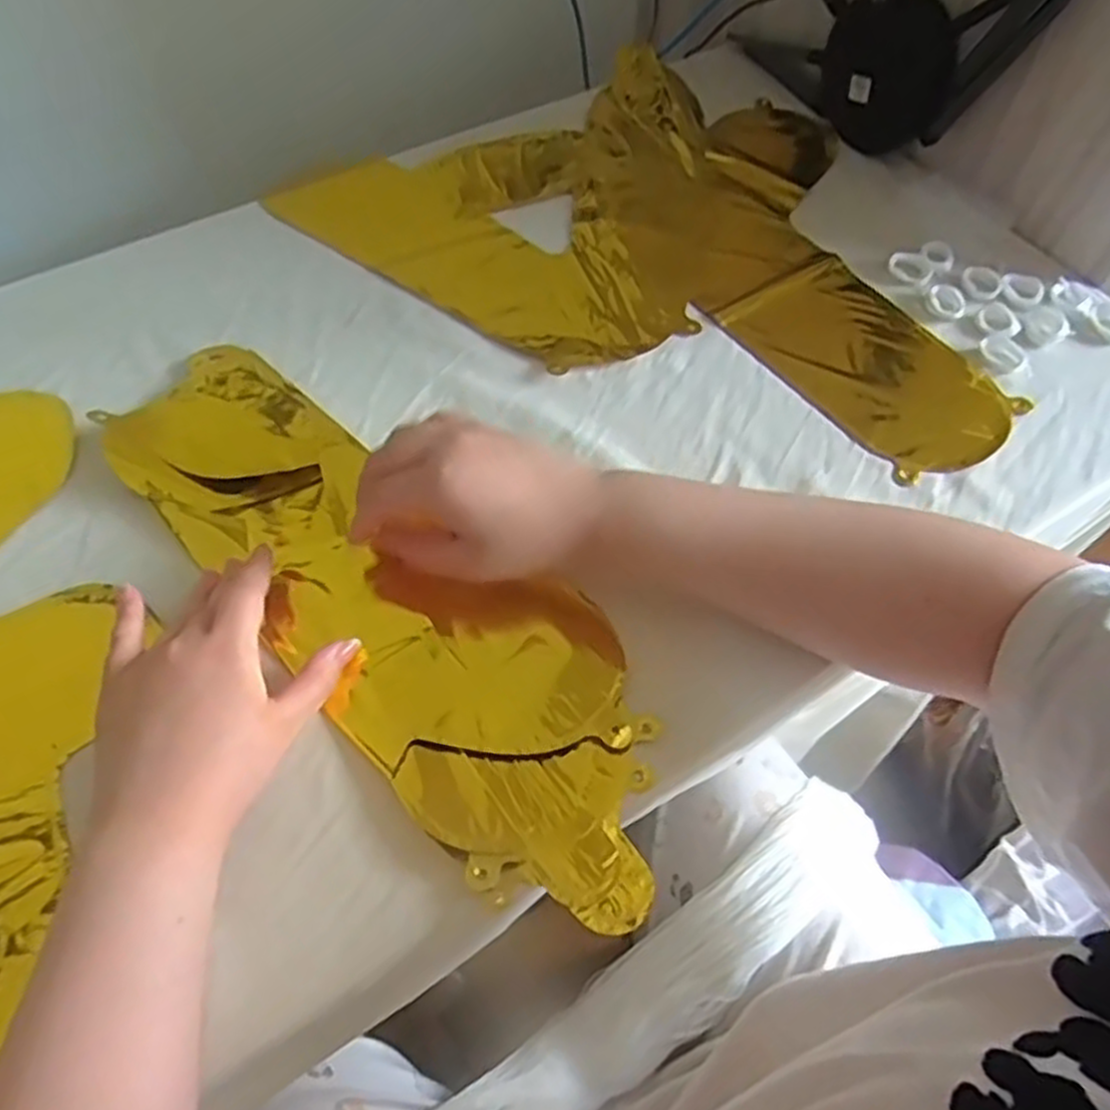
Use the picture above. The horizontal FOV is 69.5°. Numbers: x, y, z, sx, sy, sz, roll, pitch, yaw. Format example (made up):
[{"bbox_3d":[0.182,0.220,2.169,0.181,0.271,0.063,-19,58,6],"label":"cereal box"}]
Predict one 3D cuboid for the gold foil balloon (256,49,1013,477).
[{"bbox_3d":[0.103,-0.278,0.652,0.541,0.023,0.388,24,61,14],"label":"gold foil balloon"}]

